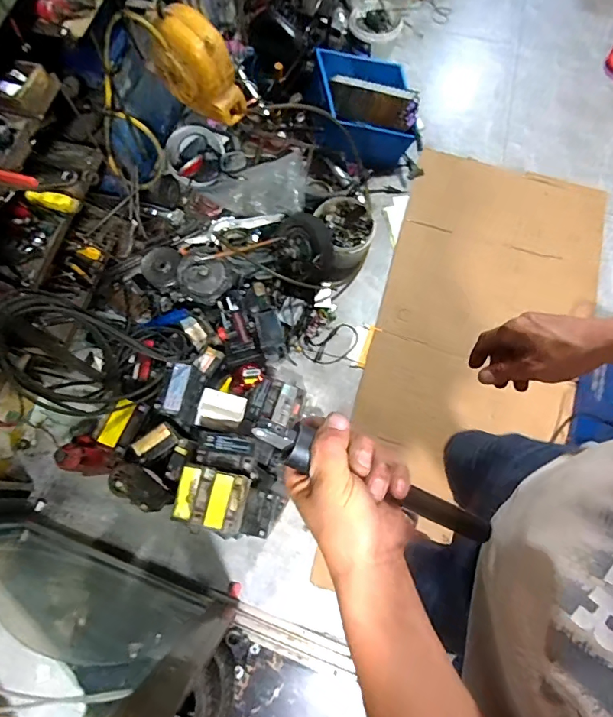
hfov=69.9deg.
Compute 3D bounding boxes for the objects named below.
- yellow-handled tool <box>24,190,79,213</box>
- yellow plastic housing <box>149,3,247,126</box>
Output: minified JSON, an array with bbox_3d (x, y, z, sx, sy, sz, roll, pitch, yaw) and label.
[{"bbox_3d":[-0.573,-0.356,0.989,0.107,0.031,0.029,8,71,-21],"label":"yellow-handled tool"},{"bbox_3d":[-0.293,-0.805,1.214,0.221,0.212,0.122,28,74,8],"label":"yellow plastic housing"}]

